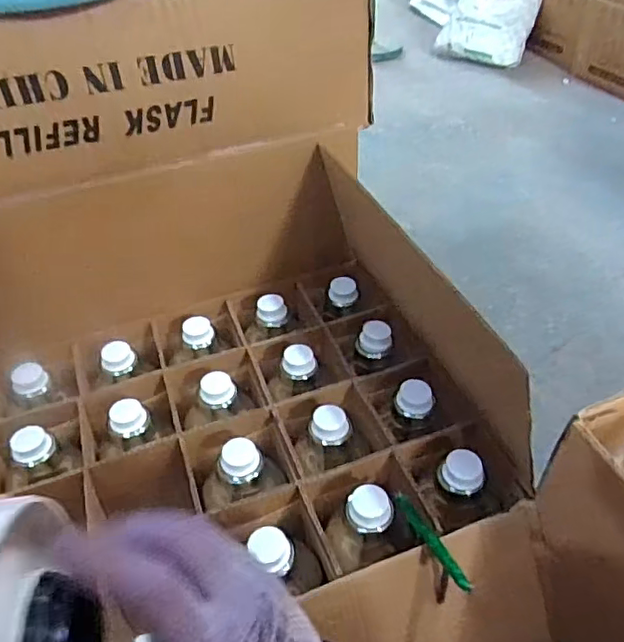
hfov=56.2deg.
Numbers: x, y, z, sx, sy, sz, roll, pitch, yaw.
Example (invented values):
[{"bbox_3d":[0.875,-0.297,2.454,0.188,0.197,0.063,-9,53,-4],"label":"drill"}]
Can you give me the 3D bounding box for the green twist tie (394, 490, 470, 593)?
[{"bbox_3d":[0.121,0.222,0.592,0.015,0.027,0.121,-16,44,-17],"label":"green twist tie"}]

